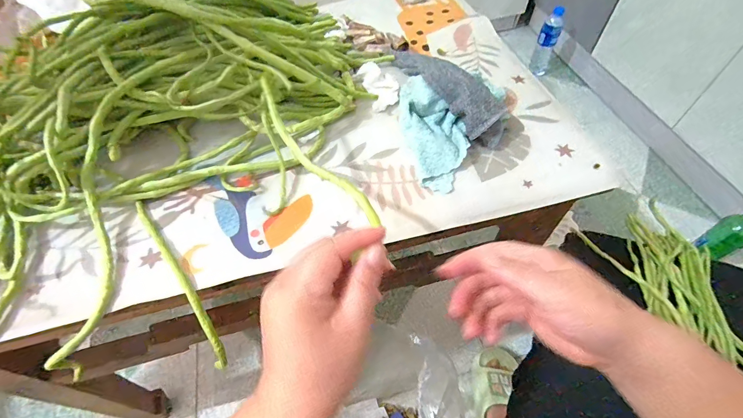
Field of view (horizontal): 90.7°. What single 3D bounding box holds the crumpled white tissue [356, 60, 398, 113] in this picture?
[{"bbox_3d":[0.009,-0.160,0.472,0.037,0.023,0.067,-19,57,-13],"label":"crumpled white tissue"}]

